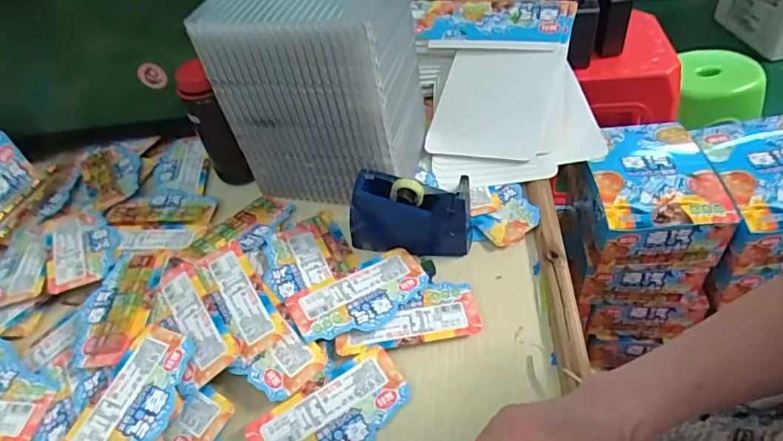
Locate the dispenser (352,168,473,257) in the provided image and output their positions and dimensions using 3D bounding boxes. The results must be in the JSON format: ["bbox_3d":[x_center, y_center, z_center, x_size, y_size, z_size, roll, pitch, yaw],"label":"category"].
[{"bbox_3d":[0.021,-0.009,0.583,0.136,0.080,0.052,6,48,14],"label":"dispenser"}]

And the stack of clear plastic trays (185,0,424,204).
[{"bbox_3d":[-0.079,-0.159,0.626,0.208,0.234,0.155,7,48,14],"label":"stack of clear plastic trays"}]

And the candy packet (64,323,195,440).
[{"bbox_3d":[-0.238,0.168,0.465,0.080,0.008,0.145,18,58,18],"label":"candy packet"}]

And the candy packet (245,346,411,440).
[{"bbox_3d":[-0.052,0.180,0.471,0.144,0.016,0.075,-30,50,-20],"label":"candy packet"}]

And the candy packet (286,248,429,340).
[{"bbox_3d":[-0.032,0.081,0.547,0.146,0.013,0.076,-24,48,-14],"label":"candy packet"}]

